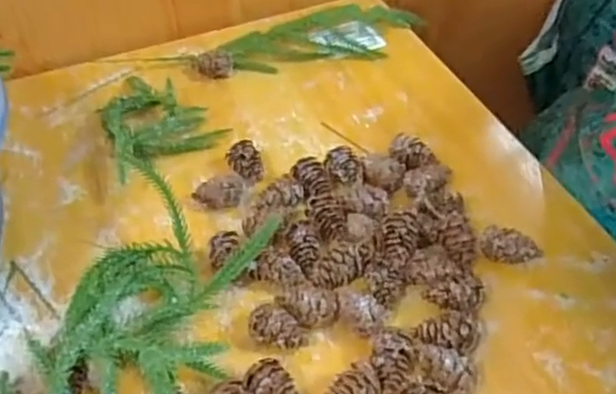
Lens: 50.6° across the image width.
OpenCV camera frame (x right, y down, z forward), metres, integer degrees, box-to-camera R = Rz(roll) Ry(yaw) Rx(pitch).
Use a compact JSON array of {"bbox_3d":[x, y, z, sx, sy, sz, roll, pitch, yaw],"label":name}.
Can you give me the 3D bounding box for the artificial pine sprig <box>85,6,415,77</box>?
[{"bbox_3d":[-0.032,-0.141,0.580,0.275,0.022,0.076,-10,46,-5],"label":"artificial pine sprig"}]

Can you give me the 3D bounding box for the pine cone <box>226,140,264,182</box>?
[{"bbox_3d":[-0.045,-0.024,0.468,0.023,0.018,0.033,-14,47,-9],"label":"pine cone"}]

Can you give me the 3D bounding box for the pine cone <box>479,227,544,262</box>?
[{"bbox_3d":[0.124,0.032,0.401,0.035,0.024,0.017,-5,46,0],"label":"pine cone"}]

